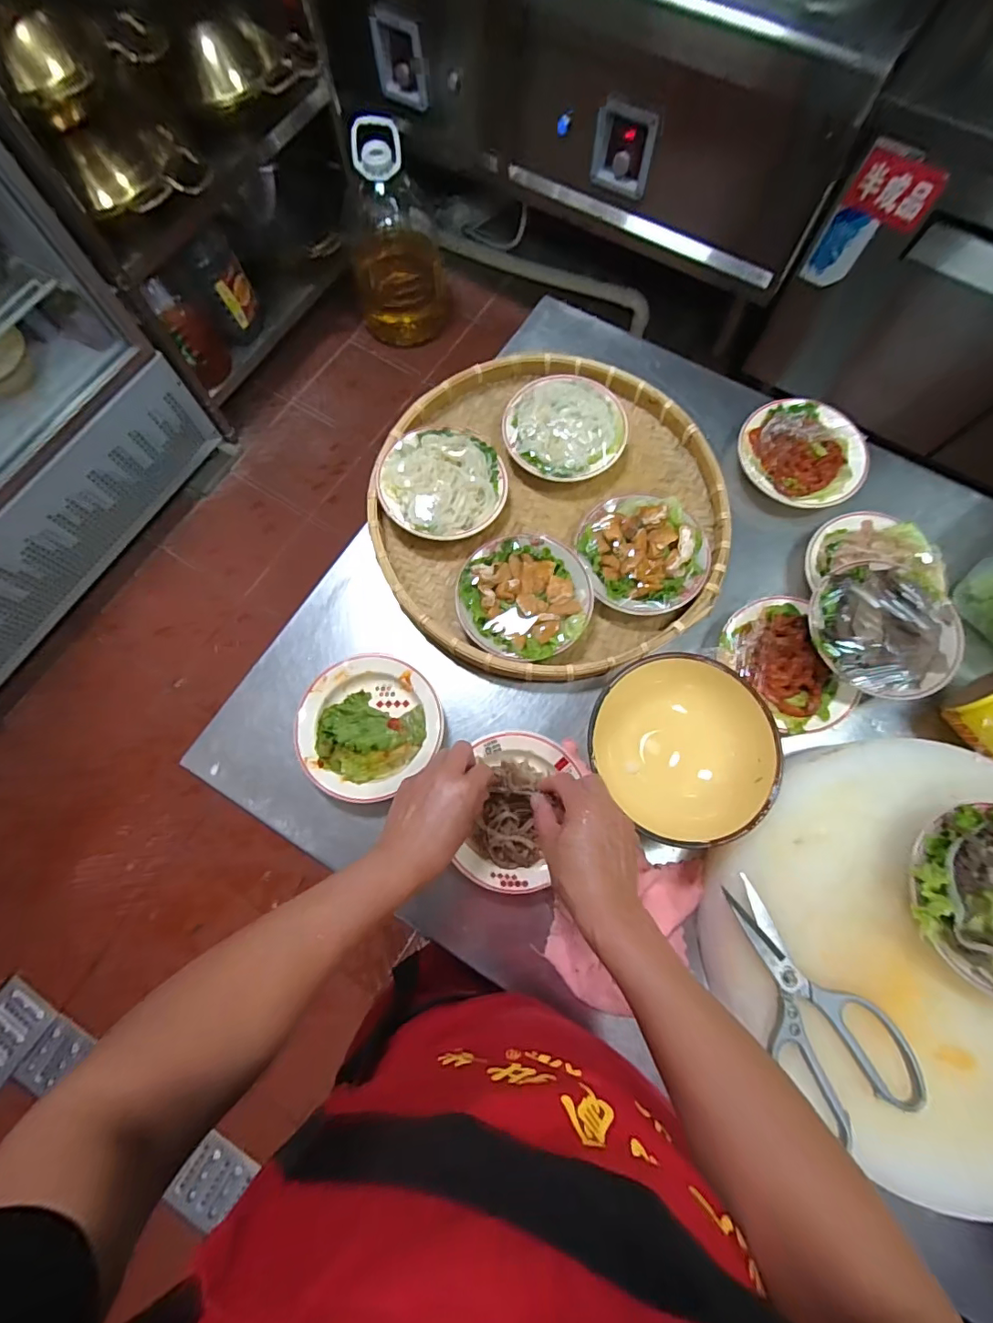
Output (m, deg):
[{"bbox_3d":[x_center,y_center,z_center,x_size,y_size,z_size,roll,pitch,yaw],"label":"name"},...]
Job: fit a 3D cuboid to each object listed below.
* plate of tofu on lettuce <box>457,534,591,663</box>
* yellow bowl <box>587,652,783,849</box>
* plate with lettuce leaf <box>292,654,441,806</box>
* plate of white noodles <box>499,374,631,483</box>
[{"bbox_3d":[0.030,-0.077,0.599,0.155,0.030,0.144,0,74,0],"label":"plate of tofu on lettuce"},{"bbox_3d":[0.192,0.086,0.530,0.163,0.067,0.191,-42,78,-11],"label":"yellow bowl"},{"bbox_3d":[-0.143,0.065,0.564,0.158,0.025,0.147,0,74,0],"label":"plate with lettuce leaf"},{"bbox_3d":[0.085,-0.296,0.657,0.147,0.042,0.147,0,74,0],"label":"plate of white noodles"}]

